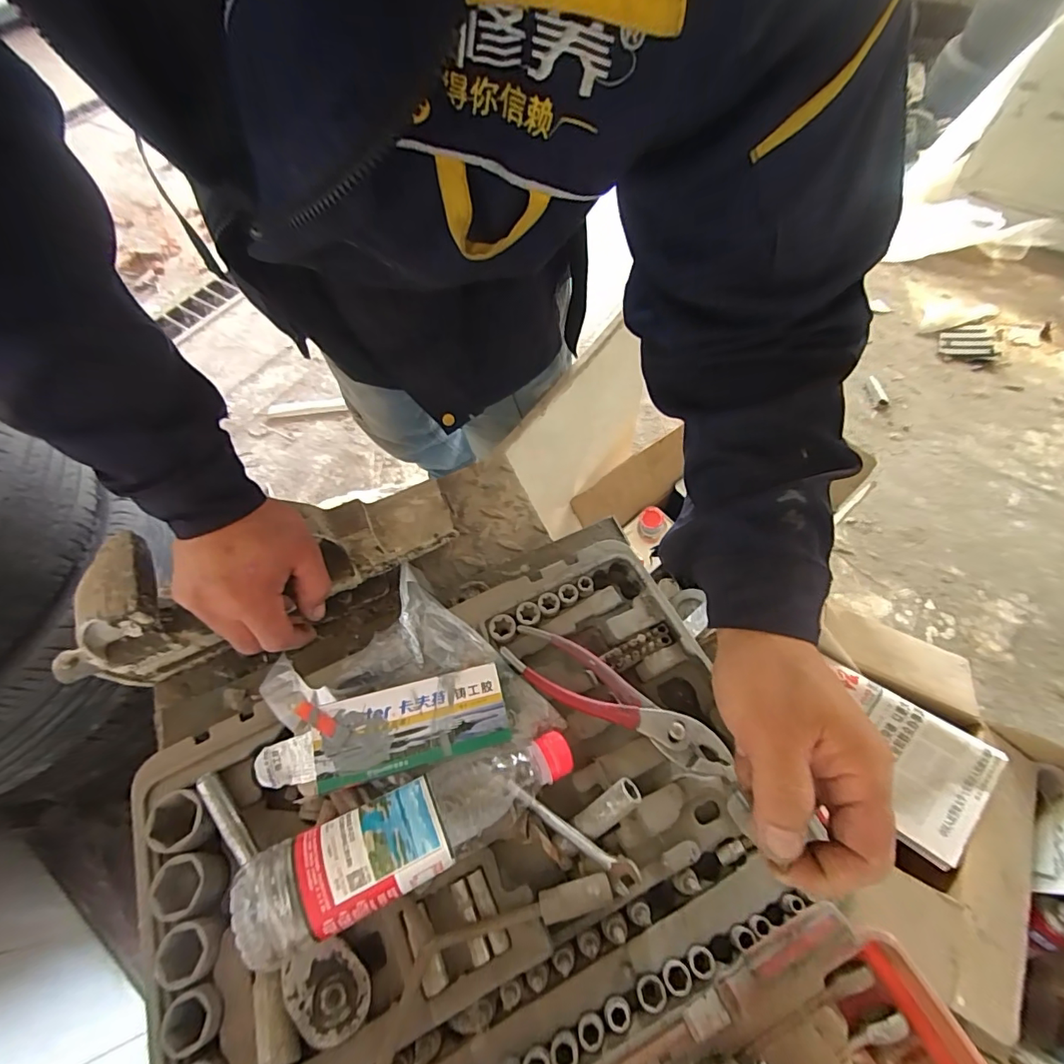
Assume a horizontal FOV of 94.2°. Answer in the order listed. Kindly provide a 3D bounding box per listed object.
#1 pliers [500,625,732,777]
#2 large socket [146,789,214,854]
[{"bbox_3d":[0.066,0.134,0.407,0.187,0.017,0.050,22,64,15],"label":"pliers"},{"bbox_3d":[-0.269,0.226,0.386,0.049,0.038,0.040,4,61,6],"label":"large socket"}]

